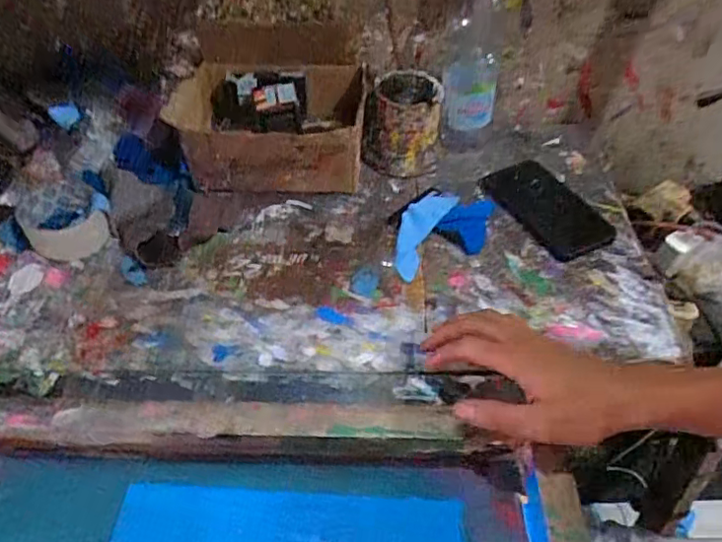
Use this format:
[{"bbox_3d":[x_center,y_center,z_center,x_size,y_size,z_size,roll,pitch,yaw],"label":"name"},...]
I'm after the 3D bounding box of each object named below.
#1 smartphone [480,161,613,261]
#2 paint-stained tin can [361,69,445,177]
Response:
[{"bbox_3d":[0.213,-0.074,0.655,0.087,0.013,0.148,-22,51,-19],"label":"smartphone"},{"bbox_3d":[0.052,-0.178,0.698,0.086,0.100,0.089,0,48,0],"label":"paint-stained tin can"}]

